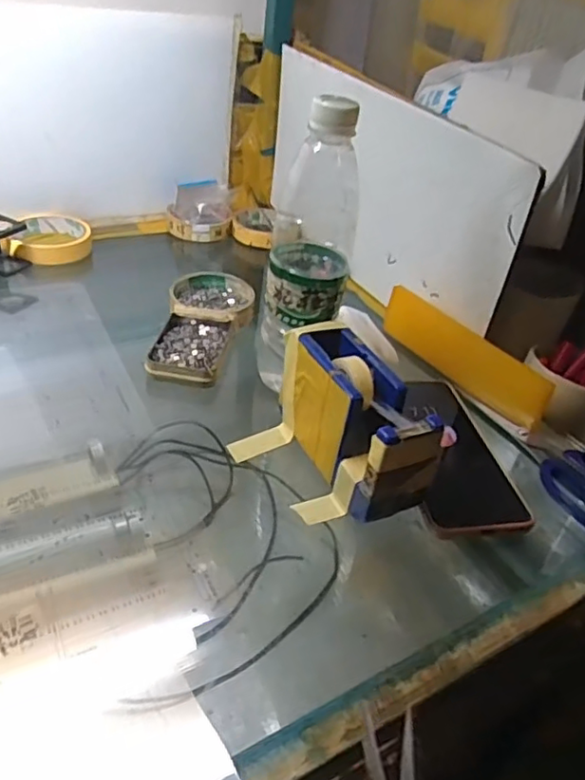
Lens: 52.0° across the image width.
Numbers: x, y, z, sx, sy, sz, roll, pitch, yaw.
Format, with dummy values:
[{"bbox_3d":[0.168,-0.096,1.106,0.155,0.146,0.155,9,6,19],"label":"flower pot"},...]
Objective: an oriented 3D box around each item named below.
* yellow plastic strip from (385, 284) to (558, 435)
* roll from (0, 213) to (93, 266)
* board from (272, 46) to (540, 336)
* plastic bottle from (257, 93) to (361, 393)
[{"bbox_3d":[0.152,-0.033,0.548,0.018,0.048,0.181,-17,42,-30],"label":"yellow plastic strip"},{"bbox_3d":[-0.277,-0.173,0.681,0.091,0.030,0.091,-6,38,-17],"label":"roll"},{"bbox_3d":[0.080,-0.217,0.636,0.014,0.183,0.404,-15,41,-28],"label":"board"},{"bbox_3d":[0.013,-0.107,0.459,0.063,0.211,0.066,12,36,6],"label":"plastic bottle"}]

